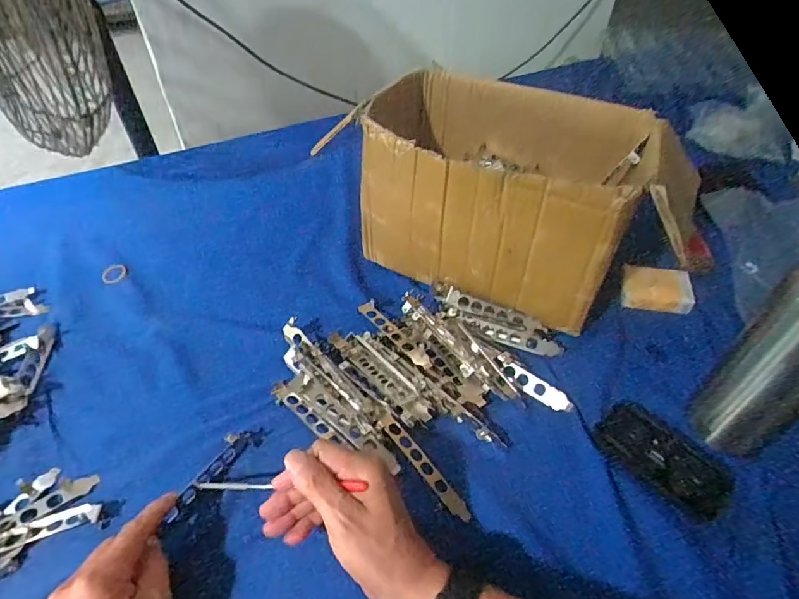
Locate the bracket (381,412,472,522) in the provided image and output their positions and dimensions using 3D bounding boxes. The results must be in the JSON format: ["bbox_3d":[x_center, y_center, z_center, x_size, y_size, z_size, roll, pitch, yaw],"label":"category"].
[{"bbox_3d":[0.023,0.149,0.434,0.016,0.008,0.118,-29,52,-26],"label":"bracket"}]

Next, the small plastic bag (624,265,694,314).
[{"bbox_3d":[0.301,-0.013,0.563,0.072,0.075,0.023,9,54,47],"label":"small plastic bag"}]

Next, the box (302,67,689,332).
[{"bbox_3d":[0.124,-0.118,0.571,0.352,0.191,0.206,22,49,20],"label":"box"}]

